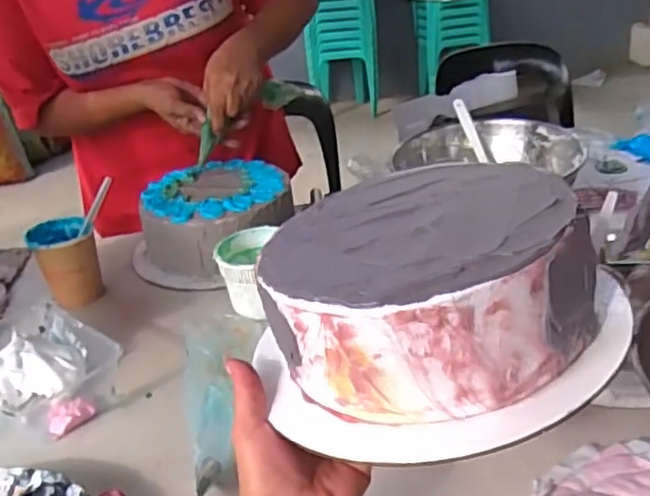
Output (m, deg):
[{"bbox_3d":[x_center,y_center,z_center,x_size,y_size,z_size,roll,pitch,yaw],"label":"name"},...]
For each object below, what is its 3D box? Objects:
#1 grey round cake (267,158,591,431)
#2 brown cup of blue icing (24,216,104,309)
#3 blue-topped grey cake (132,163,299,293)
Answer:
[{"bbox_3d":[0.057,0.012,0.408,0.183,0.089,0.186,-5,27,3],"label":"grey round cake"},{"bbox_3d":[-0.318,0.016,0.791,0.073,0.089,0.081,-19,30,-23],"label":"brown cup of blue icing"},{"bbox_3d":[-0.152,-0.039,0.864,0.202,0.092,0.172,-23,32,-30],"label":"blue-topped grey cake"}]

